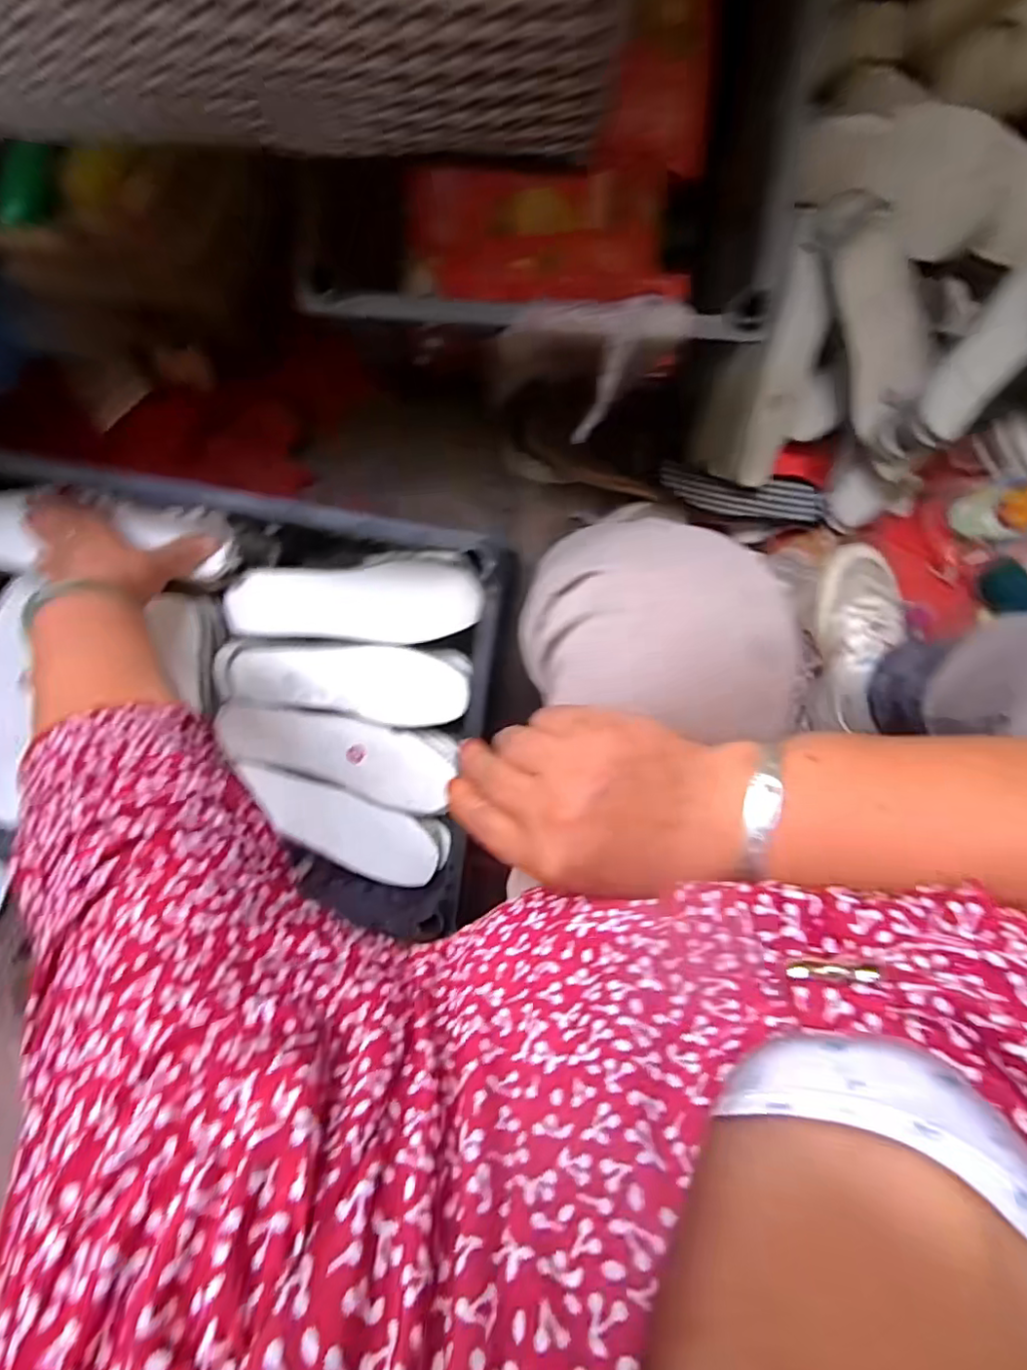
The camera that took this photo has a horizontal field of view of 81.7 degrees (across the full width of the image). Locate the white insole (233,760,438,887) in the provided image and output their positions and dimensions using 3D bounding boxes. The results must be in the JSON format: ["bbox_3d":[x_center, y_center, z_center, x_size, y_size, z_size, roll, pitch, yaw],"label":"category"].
[{"bbox_3d":[-0.165,0.133,0.554,0.194,0.019,0.065,22,93,5],"label":"white insole"}]

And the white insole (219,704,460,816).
[{"bbox_3d":[-0.174,0.060,0.554,0.204,0.007,0.069,16,100,-1],"label":"white insole"}]

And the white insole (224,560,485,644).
[{"bbox_3d":[-0.142,-0.070,0.520,0.215,0.022,0.068,-3,99,2],"label":"white insole"}]

